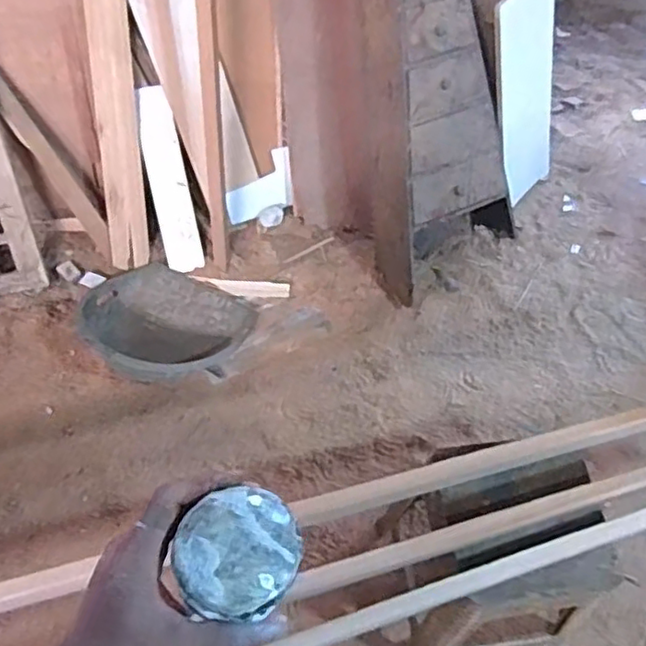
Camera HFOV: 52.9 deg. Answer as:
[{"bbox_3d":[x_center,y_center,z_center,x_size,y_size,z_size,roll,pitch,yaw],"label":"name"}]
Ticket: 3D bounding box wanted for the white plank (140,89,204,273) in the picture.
[{"bbox_3d":[-0.448,-0.409,1.898,0.110,0.524,0.033,-11,17,-8],"label":"white plank"}]

